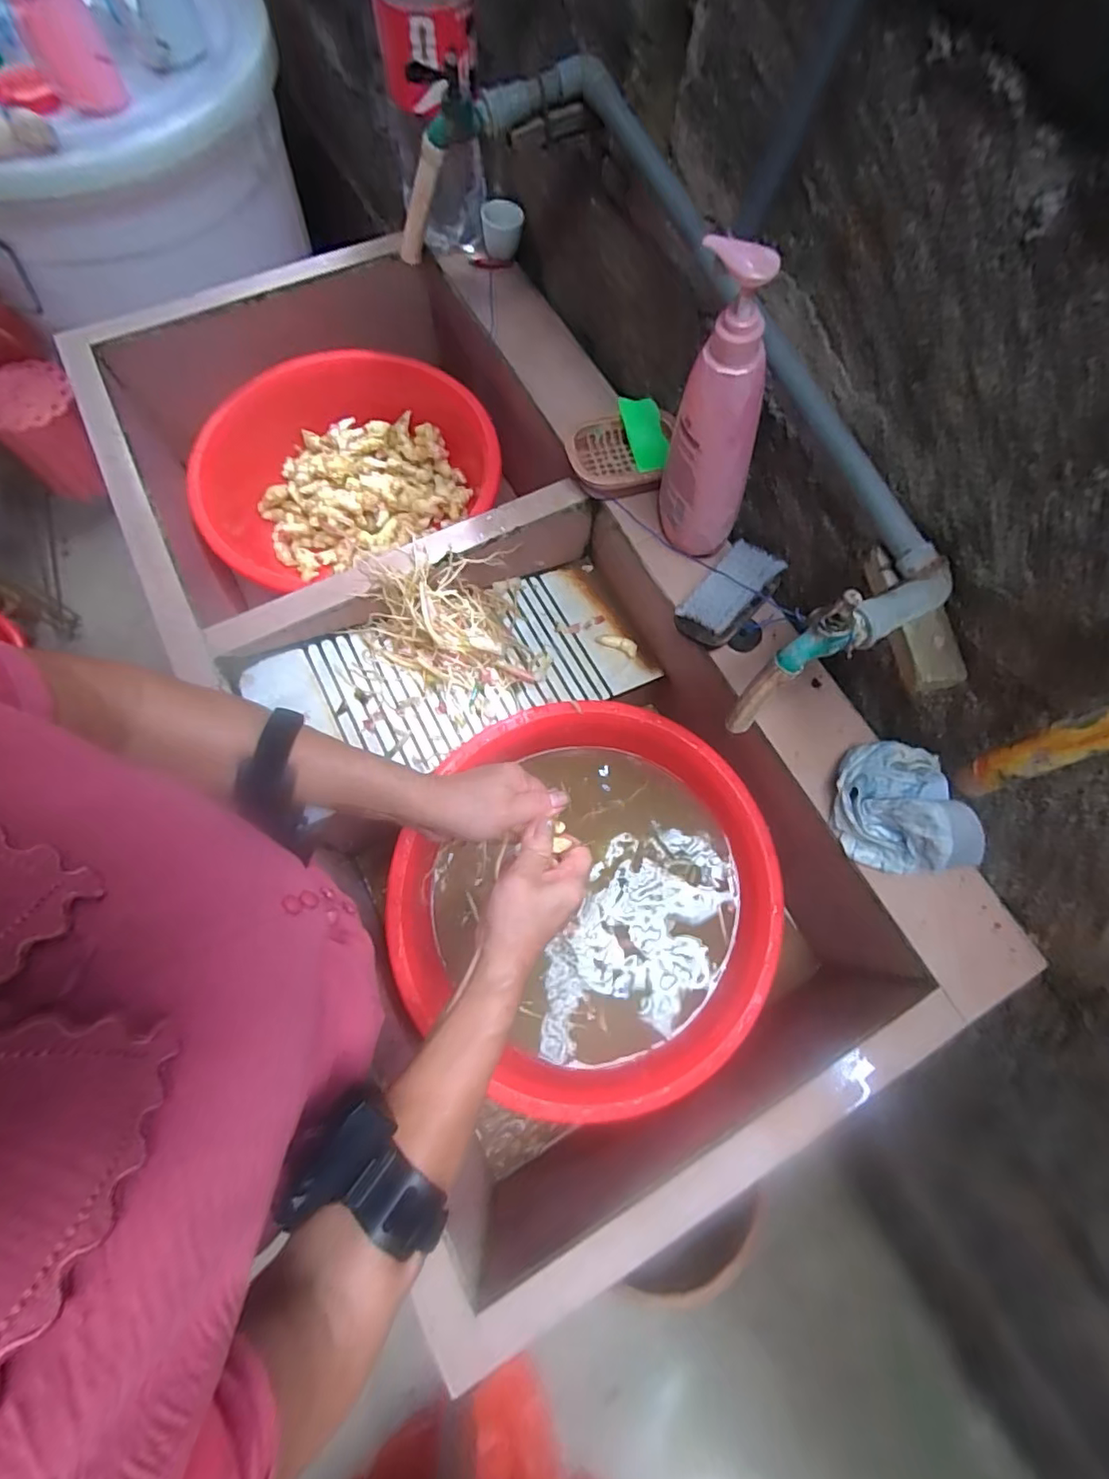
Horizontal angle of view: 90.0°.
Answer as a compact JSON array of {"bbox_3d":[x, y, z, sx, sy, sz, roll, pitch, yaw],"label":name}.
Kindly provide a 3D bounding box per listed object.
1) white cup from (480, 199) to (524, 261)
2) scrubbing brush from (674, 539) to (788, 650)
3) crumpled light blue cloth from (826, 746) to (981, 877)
[{"bbox_3d":[-0.075,-0.736,0.808,0.060,0.059,0.049,-1,71,-2],"label":"white cup"},{"bbox_3d":[0.181,-0.151,0.573,0.063,0.034,0.121,40,75,11],"label":"scrubbing brush"},{"bbox_3d":[0.315,0.057,0.498,0.098,0.078,0.119,-6,72,-3],"label":"crumpled light blue cloth"}]

